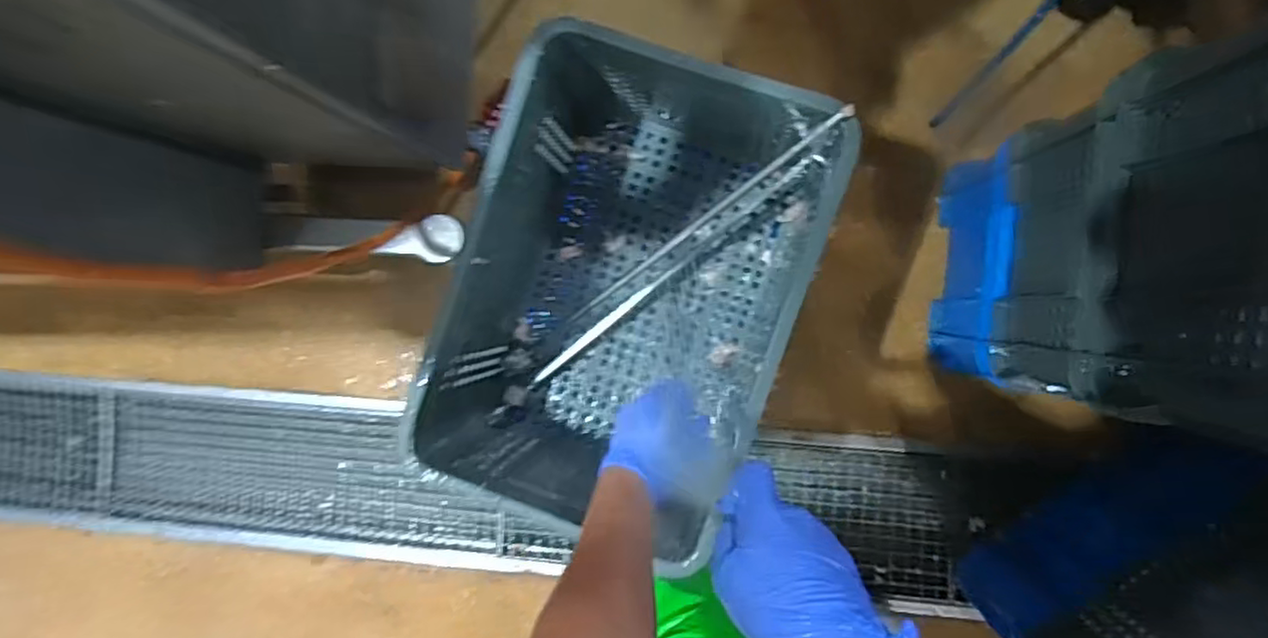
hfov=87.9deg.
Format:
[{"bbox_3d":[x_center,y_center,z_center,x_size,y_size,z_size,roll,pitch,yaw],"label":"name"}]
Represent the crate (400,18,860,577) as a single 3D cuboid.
[{"bbox_3d":[-0.004,-0.031,0.763,0.332,0.228,0.485,20,95,4],"label":"crate"}]

